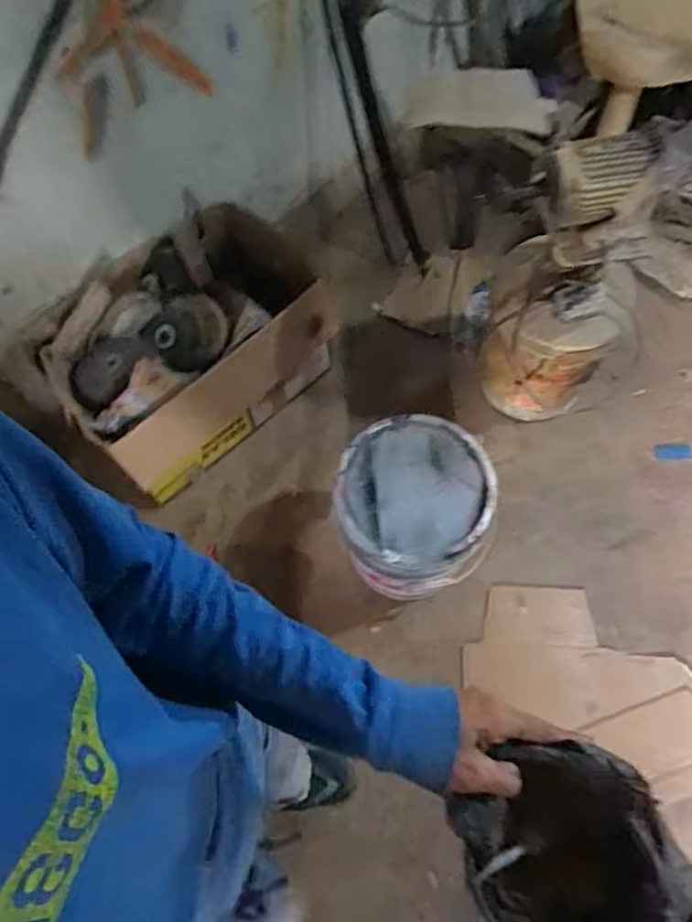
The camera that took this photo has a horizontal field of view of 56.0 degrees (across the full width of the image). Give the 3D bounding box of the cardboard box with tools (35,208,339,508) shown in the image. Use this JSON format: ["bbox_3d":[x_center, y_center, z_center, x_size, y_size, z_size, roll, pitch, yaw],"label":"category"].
[{"bbox_3d":[-0.348,-0.253,1.513,0.588,0.367,0.388,-41,70,-13],"label":"cardboard box with tools"}]

